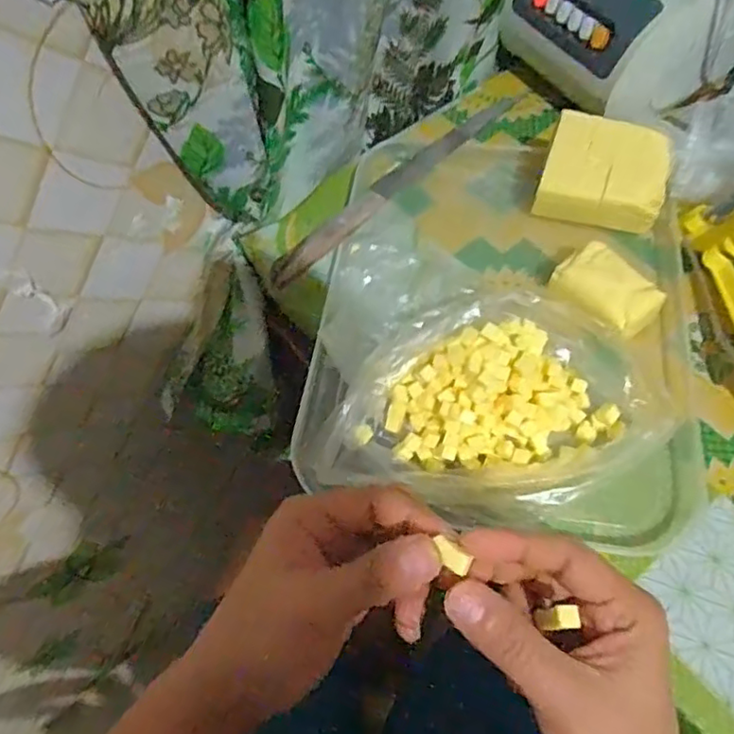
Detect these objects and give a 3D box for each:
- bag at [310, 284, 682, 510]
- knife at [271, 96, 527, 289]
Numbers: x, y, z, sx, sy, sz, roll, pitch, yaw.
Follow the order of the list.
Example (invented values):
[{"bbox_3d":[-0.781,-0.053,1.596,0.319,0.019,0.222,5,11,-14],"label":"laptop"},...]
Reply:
[{"bbox_3d":[0.082,0.020,0.362,0.210,0.057,0.121,2,62,4],"label":"bag"},{"bbox_3d":[0.027,-0.145,0.466,0.021,0.027,0.268,38,70,20],"label":"knife"}]

